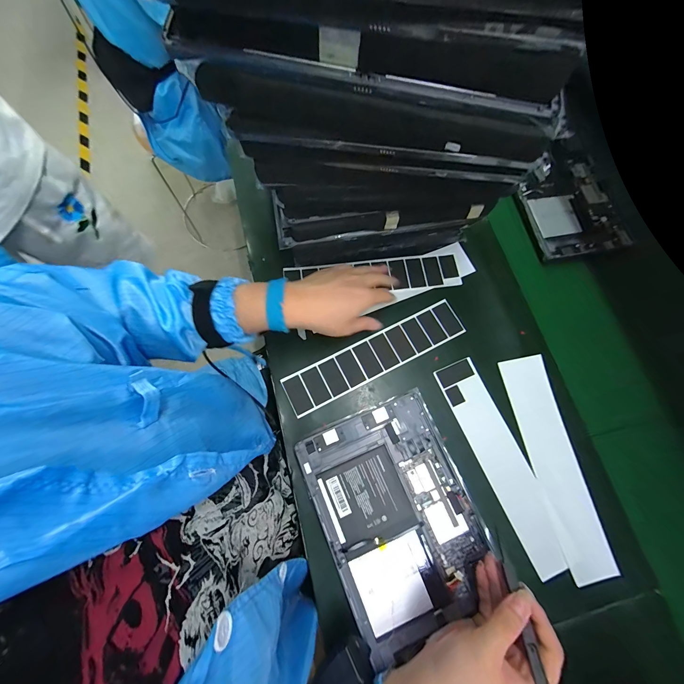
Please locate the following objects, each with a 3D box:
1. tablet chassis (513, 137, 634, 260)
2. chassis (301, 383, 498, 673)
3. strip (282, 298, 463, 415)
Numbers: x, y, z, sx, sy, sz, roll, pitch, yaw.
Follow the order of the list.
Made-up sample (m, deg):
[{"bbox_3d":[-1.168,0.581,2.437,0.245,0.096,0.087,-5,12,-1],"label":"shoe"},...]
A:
[{"bbox_3d":[0.370,-0.239,0.500,0.171,0.015,0.206,-12,75,-6],"label":"tablet chassis"},{"bbox_3d":[0.065,0.195,0.350,0.170,0.015,0.230,-23,76,-7],"label":"chassis"},{"bbox_3d":[0.048,0.019,0.429,0.266,0.005,0.056,-26,77,-9],"label":"strip"}]

